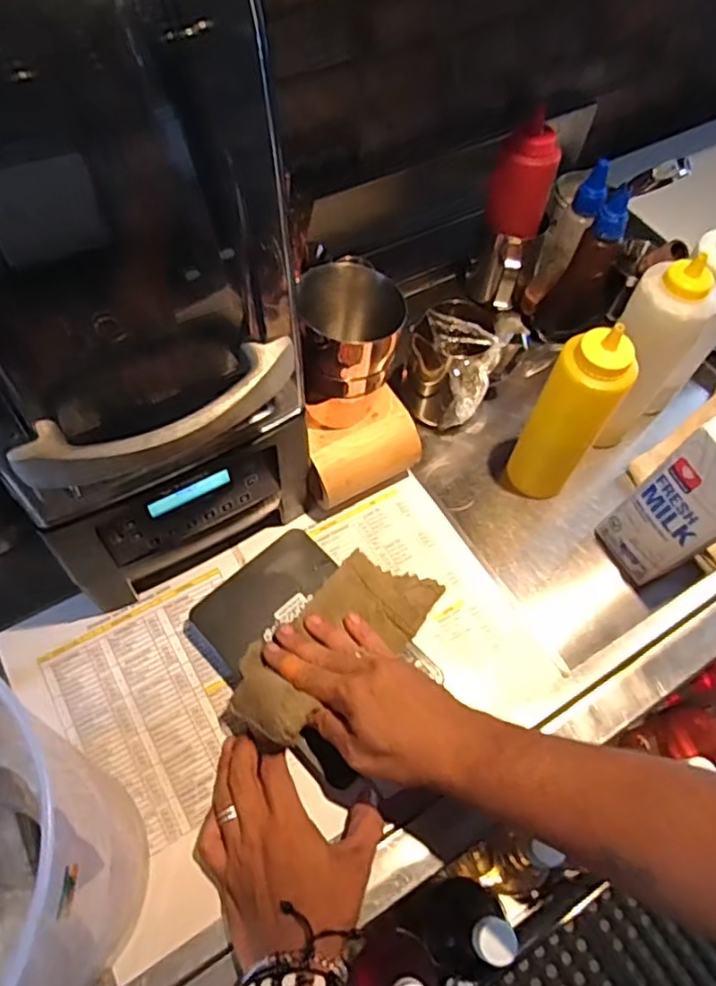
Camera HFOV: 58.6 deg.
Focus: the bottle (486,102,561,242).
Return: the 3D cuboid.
[{"bbox_3d":[0.178,-0.338,0.691,0.059,0.127,0.049,-23,65,-16],"label":"bottle"}]

